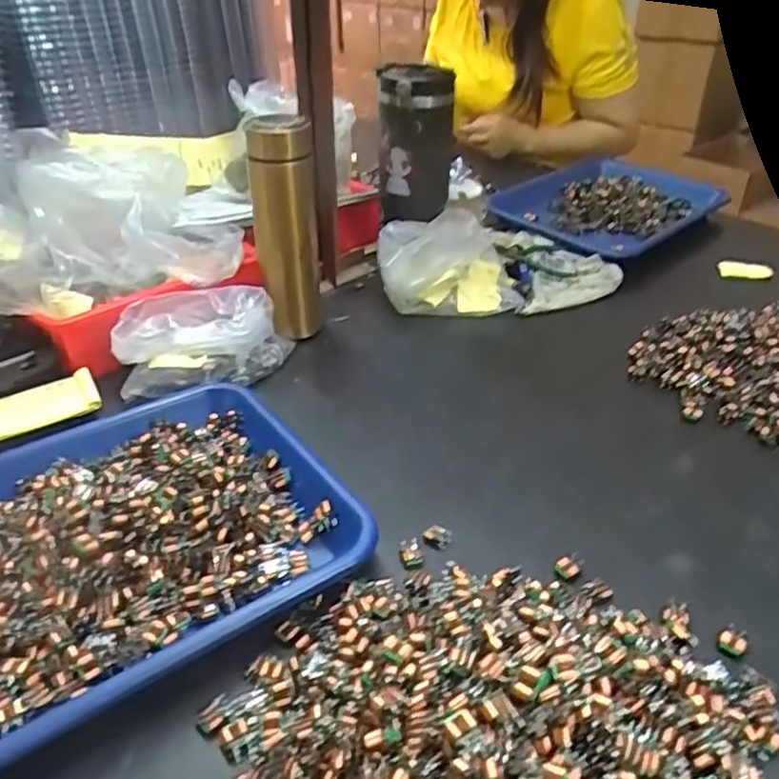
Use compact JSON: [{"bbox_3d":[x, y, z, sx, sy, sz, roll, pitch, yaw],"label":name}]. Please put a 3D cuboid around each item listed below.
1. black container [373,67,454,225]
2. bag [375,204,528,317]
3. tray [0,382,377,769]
[{"bbox_3d":[0.030,-0.257,0.807,0.090,0.225,0.070,2,36,1],"label":"black container"},{"bbox_3d":[0.069,-0.151,0.799,0.163,0.098,0.110,-1,37,-4],"label":"bag"},{"bbox_3d":[-0.205,0.107,0.465,0.337,0.040,0.253,-21,42,-28],"label":"tray"}]

